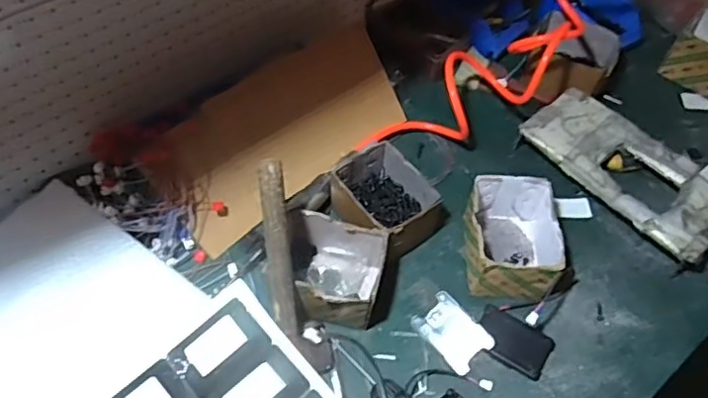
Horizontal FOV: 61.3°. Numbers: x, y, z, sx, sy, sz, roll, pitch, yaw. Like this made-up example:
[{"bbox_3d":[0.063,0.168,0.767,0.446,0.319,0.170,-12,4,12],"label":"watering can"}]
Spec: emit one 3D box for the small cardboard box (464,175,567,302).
[{"bbox_3d":[0.217,0.054,0.833,0.122,0.089,0.151,7,56,2],"label":"small cardboard box"}]

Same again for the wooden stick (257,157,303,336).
[{"bbox_3d":[-0.088,0.059,0.701,0.030,0.214,0.022,-7,17,-7],"label":"wooden stick"}]

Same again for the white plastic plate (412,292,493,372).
[{"bbox_3d":[0.132,0.177,0.797,0.065,0.006,0.095,-42,64,-9],"label":"white plastic plate"}]

